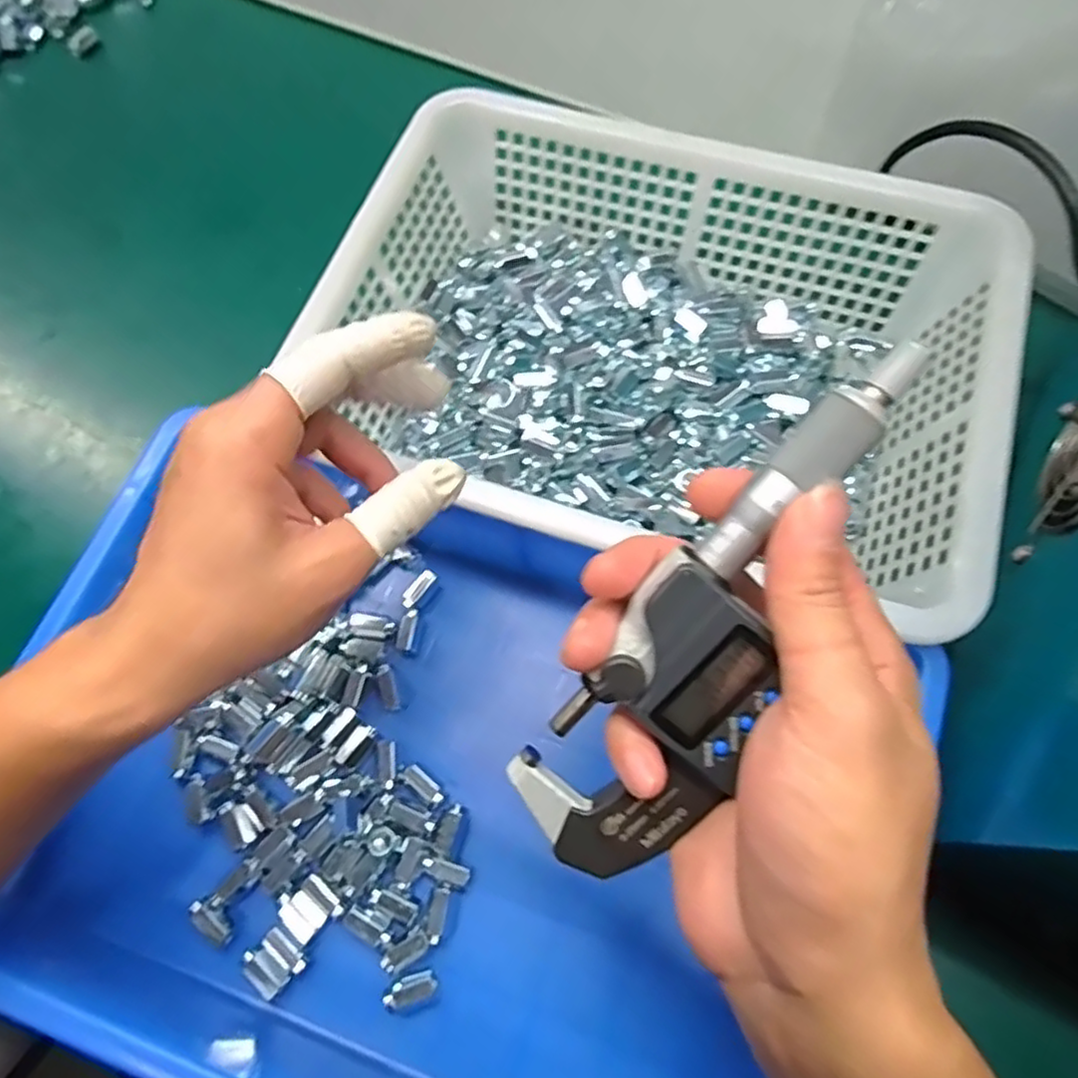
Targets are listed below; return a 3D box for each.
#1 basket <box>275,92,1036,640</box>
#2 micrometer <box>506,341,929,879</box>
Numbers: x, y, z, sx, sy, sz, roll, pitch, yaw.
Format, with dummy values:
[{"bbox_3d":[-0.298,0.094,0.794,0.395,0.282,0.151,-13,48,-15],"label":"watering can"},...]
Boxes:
[{"bbox_3d":[0.060,-0.101,0.361,0.317,0.073,0.209,19,71,9],"label":"basket"},{"bbox_3d":[0.045,0.023,0.185,0.047,0.018,0.161,30,102,13],"label":"micrometer"}]

